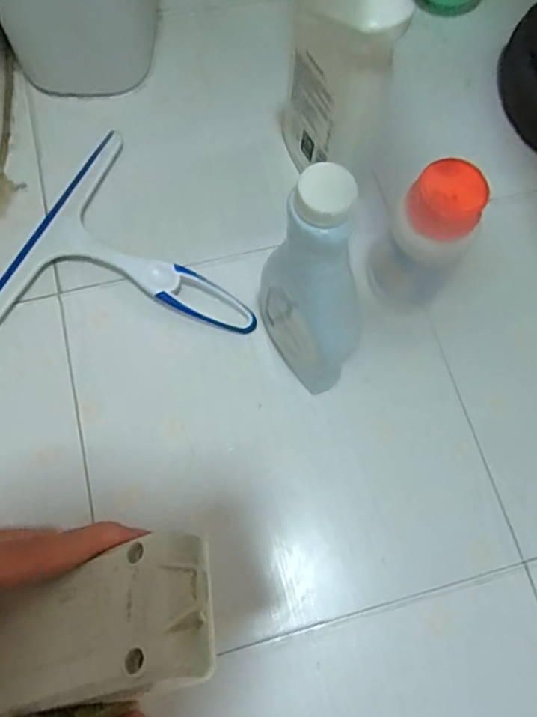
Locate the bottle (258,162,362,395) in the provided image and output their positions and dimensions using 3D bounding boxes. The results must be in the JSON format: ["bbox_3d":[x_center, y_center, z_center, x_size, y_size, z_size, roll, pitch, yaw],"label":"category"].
[{"bbox_3d":[0.028,-0.045,0.364,0.054,0.205,0.087,-6,72,-6],"label":"bottle"}]

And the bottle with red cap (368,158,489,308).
[{"bbox_3d":[0.116,-0.082,0.414,0.056,0.132,0.052,1,71,-3],"label":"bottle with red cap"}]

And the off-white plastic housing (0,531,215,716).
[{"bbox_3d":[-0.084,0.111,0.225,0.135,0.019,0.052,-19,71,16],"label":"off-white plastic housing"}]

